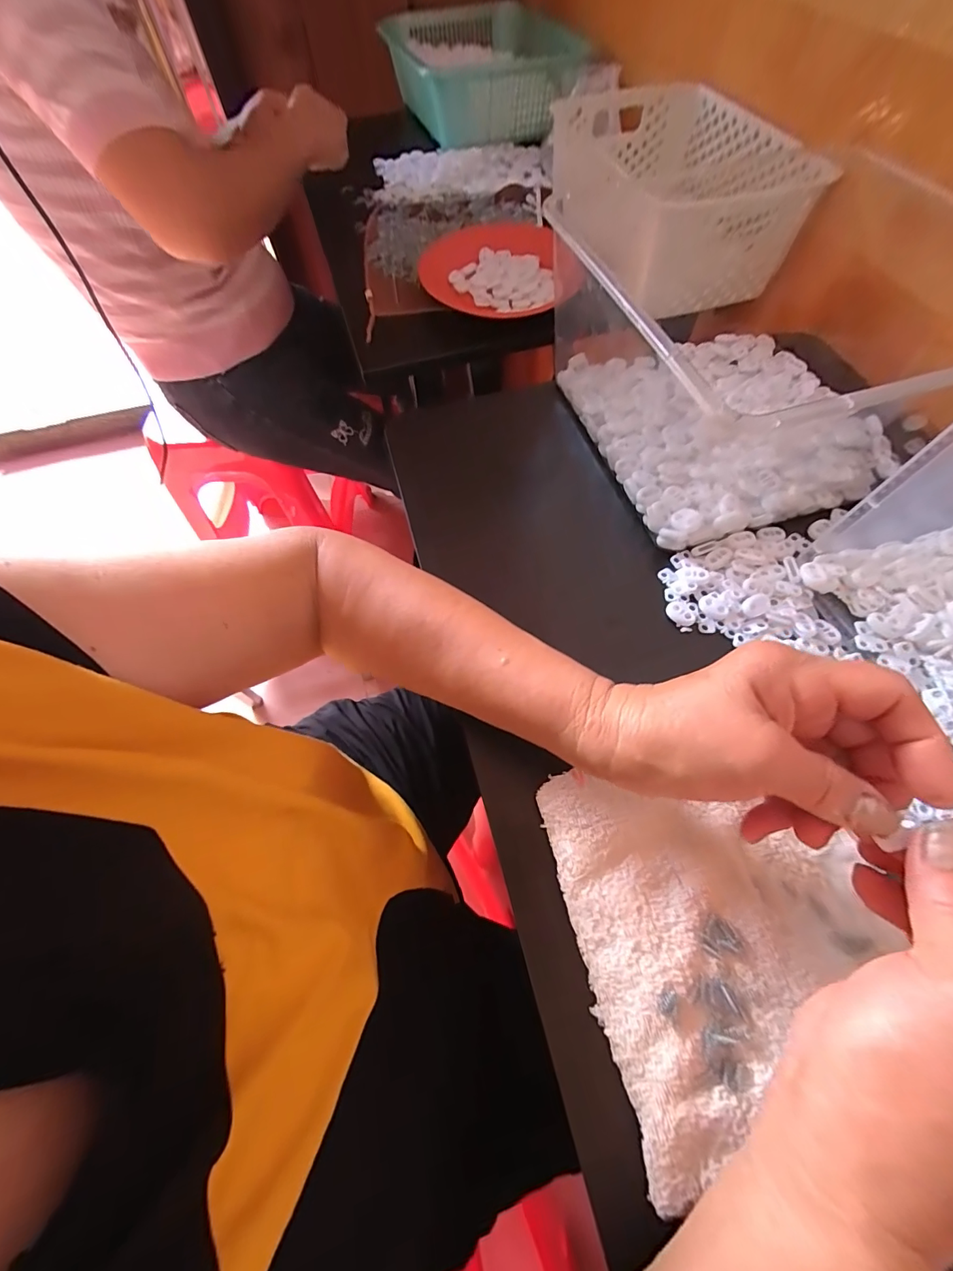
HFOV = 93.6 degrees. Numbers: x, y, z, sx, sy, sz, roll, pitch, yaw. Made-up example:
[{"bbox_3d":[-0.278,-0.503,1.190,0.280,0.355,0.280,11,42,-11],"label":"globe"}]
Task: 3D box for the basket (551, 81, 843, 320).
[{"bbox_3d":[0.252,-0.561,0.560,0.213,0.094,0.349,-18,64,-7],"label":"basket"}]

